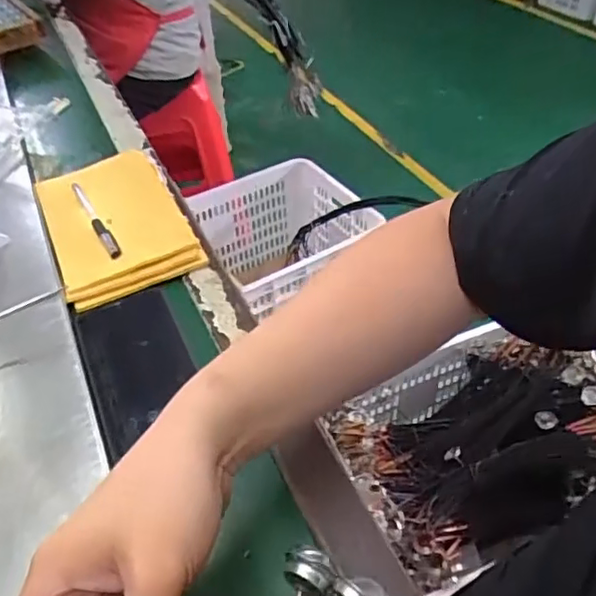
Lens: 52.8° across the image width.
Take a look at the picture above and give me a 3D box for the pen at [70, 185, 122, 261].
[{"bbox_3d":[-0.208,-0.087,0.608,0.013,0.012,0.148,-23,46,-20],"label":"pen"}]

